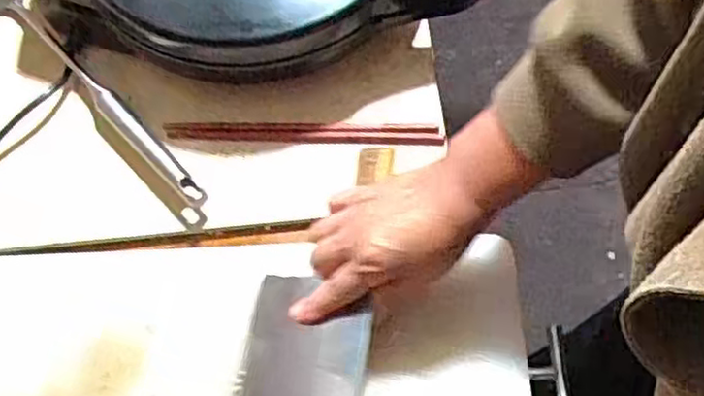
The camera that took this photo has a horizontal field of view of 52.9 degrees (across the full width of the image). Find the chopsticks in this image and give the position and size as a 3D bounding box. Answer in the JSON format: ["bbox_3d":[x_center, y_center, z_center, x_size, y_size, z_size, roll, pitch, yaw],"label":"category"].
[{"bbox_3d":[-0.042,-0.059,0.600,0.233,0.013,0.018,2,68,-2],"label":"chopsticks"}]

